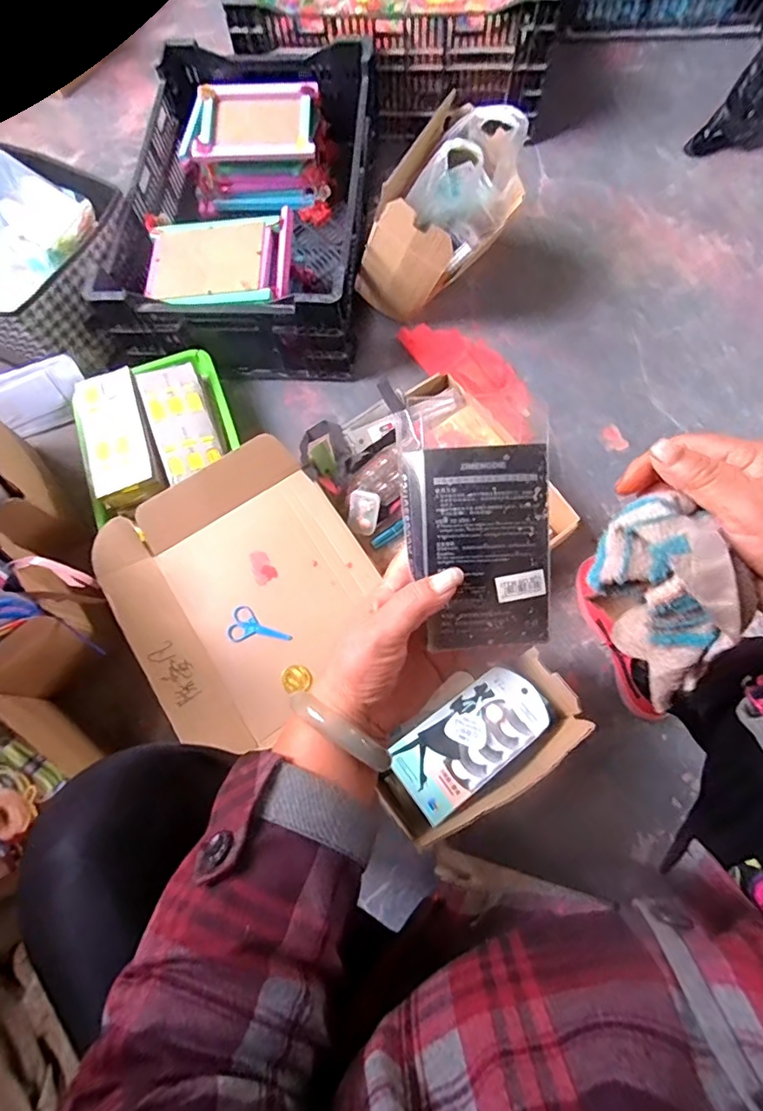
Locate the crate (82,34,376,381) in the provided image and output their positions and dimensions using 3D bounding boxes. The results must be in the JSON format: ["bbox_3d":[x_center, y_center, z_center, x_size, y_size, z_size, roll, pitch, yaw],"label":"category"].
[{"bbox_3d":[-0.233,-0.642,0.965,0.395,0.184,0.623,3,71,3],"label":"crate"}]

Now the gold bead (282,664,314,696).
[{"bbox_3d":[-0.113,0.165,0.702,0.038,0.007,0.039,-3,72,1],"label":"gold bead"}]

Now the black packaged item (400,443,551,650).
[{"bbox_3d":[0.058,-0.005,0.315,0.083,0.012,0.118,-4,92,-1],"label":"black packaged item"}]

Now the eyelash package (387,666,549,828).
[{"bbox_3d":[0.100,0.201,0.583,0.179,0.011,0.089,-33,65,-18],"label":"eyelash package"}]

